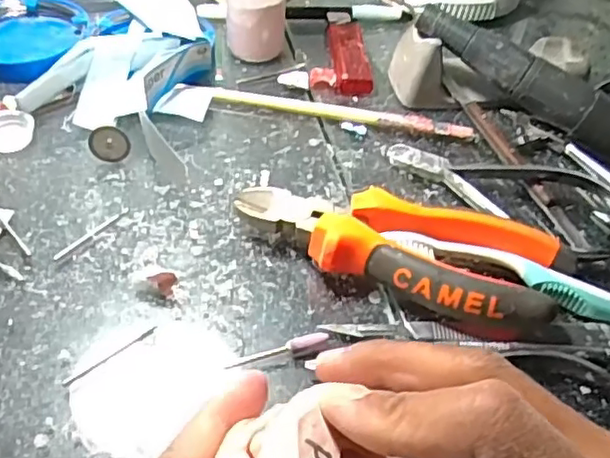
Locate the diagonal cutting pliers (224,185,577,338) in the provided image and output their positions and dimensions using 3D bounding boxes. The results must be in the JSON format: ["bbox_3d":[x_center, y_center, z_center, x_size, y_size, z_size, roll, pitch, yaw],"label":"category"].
[{"bbox_3d":[0.042,0.007,0.296,0.149,0.026,0.056,19,49,11],"label":"diagonal cutting pliers"}]

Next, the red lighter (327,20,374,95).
[{"bbox_3d":[0.029,-0.116,0.421,0.023,0.009,0.073,-2,49,-7],"label":"red lighter"}]

